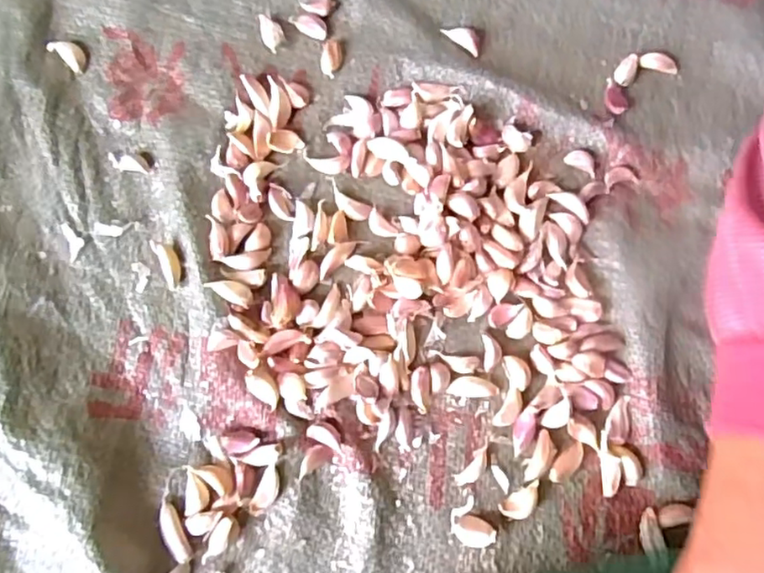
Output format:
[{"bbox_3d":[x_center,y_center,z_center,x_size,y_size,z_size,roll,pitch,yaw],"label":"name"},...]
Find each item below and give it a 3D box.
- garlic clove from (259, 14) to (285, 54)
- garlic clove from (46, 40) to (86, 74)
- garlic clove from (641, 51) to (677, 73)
[{"bbox_3d":[-0.070,-0.162,0.397,0.013,0.009,0.029,-20,79,-3],"label":"garlic clove"},{"bbox_3d":[-0.196,-0.146,0.390,0.022,0.009,0.014,39,82,8],"label":"garlic clove"},{"bbox_3d":[0.176,-0.142,0.395,0.024,0.007,0.008,19,80,4],"label":"garlic clove"}]

